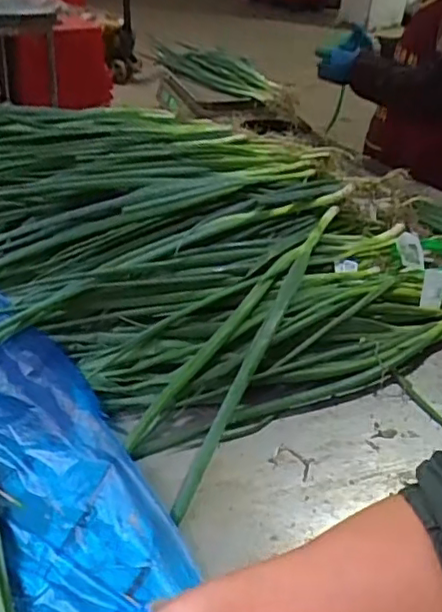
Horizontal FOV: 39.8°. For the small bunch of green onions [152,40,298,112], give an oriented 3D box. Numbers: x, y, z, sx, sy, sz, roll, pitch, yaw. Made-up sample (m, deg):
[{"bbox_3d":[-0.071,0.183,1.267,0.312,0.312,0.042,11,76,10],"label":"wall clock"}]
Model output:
[{"bbox_3d":[-0.023,-0.608,1.541,0.154,0.057,0.576,-20,43,-32],"label":"small bunch of green onions"}]

